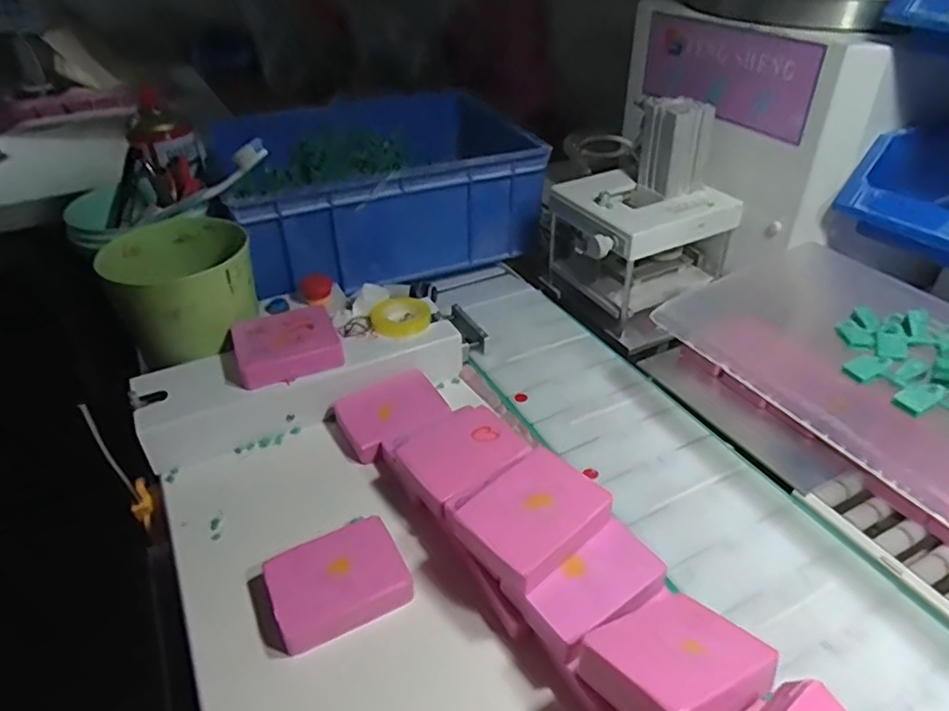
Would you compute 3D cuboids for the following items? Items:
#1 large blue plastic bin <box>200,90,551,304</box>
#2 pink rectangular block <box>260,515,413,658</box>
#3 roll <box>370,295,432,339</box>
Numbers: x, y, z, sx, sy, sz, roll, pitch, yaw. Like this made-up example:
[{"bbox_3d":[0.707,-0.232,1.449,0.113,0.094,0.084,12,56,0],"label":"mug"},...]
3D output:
[{"bbox_3d":[-0.116,-0.202,0.752,0.337,0.116,0.275,-15,39,-19],"label":"large blue plastic bin"},{"bbox_3d":[-0.082,0.136,0.389,0.076,0.031,0.056,-19,40,-21],"label":"pink rectangular block"},{"bbox_3d":[-0.063,-0.033,0.556,0.051,0.012,0.052,-1,37,1],"label":"roll"}]

